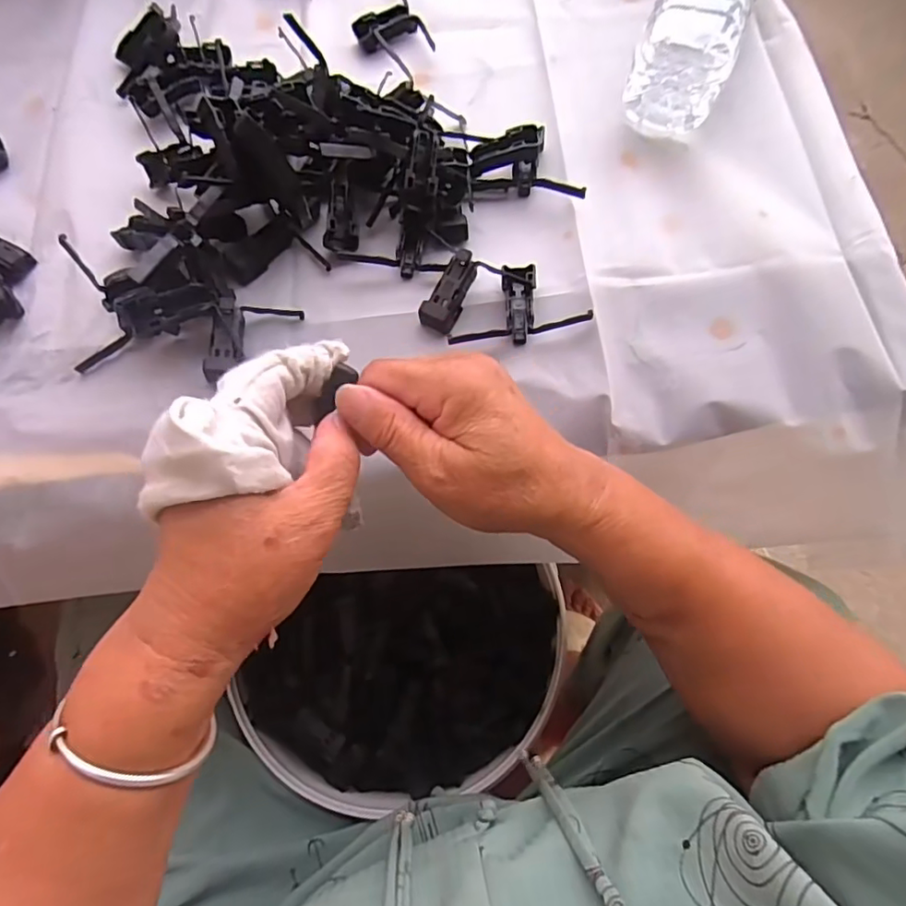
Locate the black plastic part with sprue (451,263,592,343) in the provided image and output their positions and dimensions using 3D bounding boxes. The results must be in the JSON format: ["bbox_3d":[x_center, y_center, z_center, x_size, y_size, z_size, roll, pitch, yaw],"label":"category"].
[{"bbox_3d":[0.036,-0.091,0.335,0.081,0.013,0.045,-9,72,-1],"label":"black plastic part with sprue"}]

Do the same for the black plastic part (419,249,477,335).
[{"bbox_3d":[-0.001,-0.097,0.336,0.021,0.013,0.049,28,97,10],"label":"black plastic part"}]

